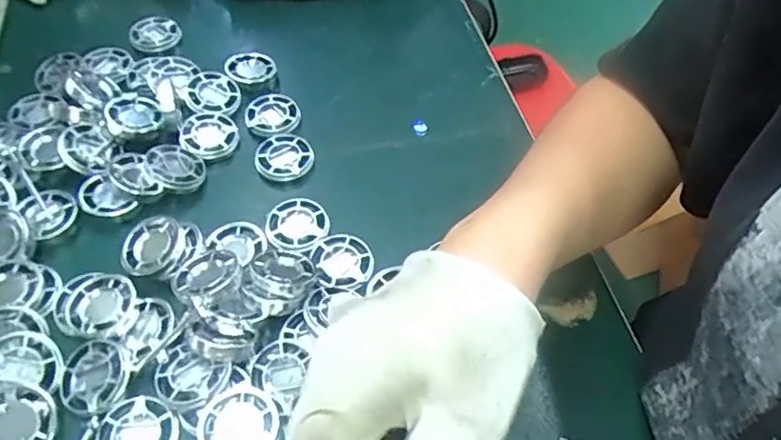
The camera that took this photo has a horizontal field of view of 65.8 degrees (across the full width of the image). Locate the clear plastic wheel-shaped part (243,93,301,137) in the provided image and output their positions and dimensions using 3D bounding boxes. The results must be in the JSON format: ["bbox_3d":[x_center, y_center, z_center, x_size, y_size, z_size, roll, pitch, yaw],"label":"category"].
[{"bbox_3d":[-0.087,-0.078,0.445,0.040,0.004,0.039,0,54,0],"label":"clear plastic wheel-shaped part"}]

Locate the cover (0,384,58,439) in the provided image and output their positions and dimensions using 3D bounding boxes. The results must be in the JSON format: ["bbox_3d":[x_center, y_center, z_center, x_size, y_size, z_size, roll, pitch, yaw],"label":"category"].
[{"bbox_3d":[-0.188,0.101,0.300,0.037,0.006,0.037,0,54,0],"label":"cover"}]

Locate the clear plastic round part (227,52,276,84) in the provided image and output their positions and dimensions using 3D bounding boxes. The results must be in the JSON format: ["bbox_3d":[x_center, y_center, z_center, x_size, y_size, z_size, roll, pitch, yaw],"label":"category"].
[{"bbox_3d":[-0.109,-0.121,0.476,0.036,0.007,0.042,5,54,3],"label":"clear plastic round part"}]

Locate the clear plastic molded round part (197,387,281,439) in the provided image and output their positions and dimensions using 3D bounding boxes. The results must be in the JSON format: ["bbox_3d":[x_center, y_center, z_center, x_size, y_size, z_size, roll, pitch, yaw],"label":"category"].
[{"bbox_3d":[-0.076,0.103,0.302,0.038,0.009,0.035,0,54,0],"label":"clear plastic molded round part"}]

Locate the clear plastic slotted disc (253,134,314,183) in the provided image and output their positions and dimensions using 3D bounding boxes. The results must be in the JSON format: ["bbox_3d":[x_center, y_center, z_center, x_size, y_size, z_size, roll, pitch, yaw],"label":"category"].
[{"bbox_3d":[-0.074,-0.044,0.421,0.039,0.005,0.040,0,54,0],"label":"clear plastic slotted disc"}]

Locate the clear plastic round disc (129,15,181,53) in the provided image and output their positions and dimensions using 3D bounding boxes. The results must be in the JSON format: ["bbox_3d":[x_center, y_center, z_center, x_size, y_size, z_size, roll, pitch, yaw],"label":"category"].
[{"bbox_3d":[-0.197,-0.156,0.508,0.039,0.004,0.049,-29,59,-19],"label":"clear plastic round disc"}]

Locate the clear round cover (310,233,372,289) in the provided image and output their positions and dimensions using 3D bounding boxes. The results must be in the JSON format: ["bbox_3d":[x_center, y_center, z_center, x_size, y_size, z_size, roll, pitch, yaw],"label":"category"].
[{"bbox_3d":[-0.030,0.024,0.369,0.036,0.005,0.037,0,54,0],"label":"clear round cover"}]

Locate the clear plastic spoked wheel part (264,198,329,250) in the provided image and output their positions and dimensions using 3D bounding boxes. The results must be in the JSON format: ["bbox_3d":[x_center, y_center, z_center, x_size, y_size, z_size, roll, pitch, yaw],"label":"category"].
[{"bbox_3d":[-0.060,0.003,0.384,0.039,0.008,0.037,0,54,0],"label":"clear plastic spoked wheel part"}]

